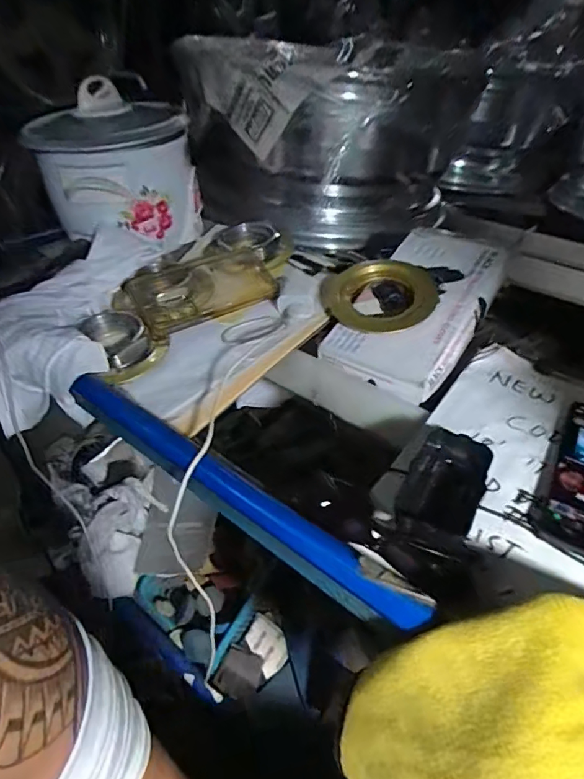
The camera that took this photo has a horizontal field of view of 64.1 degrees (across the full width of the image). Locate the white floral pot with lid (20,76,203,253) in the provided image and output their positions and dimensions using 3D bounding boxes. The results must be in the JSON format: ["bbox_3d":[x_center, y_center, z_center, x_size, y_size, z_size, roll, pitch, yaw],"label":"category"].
[{"bbox_3d":[-0.233,-0.293,0.627,0.178,0.163,0.196,-27,47,-32],"label":"white floral pot with lid"}]

